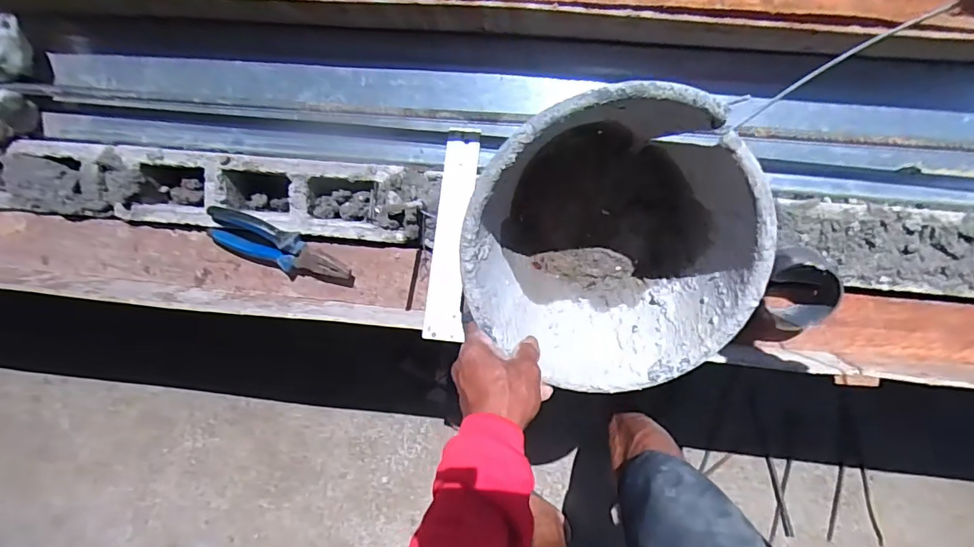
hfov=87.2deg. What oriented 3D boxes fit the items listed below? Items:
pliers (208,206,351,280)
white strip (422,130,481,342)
[{"bbox_3d":[-0.263,-0.033,0.650,0.184,0.033,0.054,19,99,3],"label":"pliers"},{"bbox_3d":[-0.040,-0.048,0.597,0.043,0.012,0.246,6,84,5],"label":"white strip"}]

